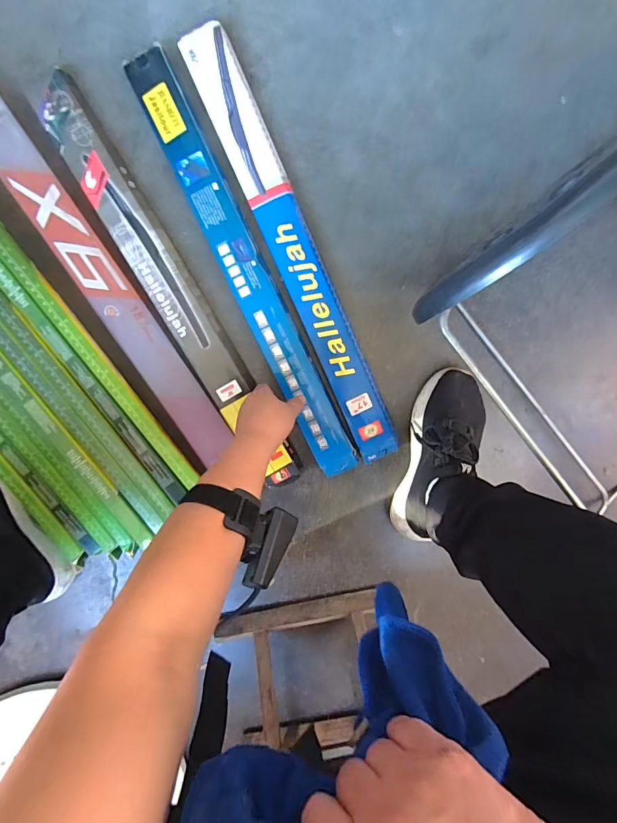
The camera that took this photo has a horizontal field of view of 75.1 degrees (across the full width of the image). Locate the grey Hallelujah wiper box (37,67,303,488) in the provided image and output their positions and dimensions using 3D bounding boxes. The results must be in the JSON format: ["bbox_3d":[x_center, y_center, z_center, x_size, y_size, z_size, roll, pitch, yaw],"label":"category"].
[{"bbox_3d":[-0.171,-0.144,0.525,0.053,0.019,0.557,-29,100,1],"label":"grey Hallelujah wiper box"}]

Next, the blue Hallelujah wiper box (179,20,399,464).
[{"bbox_3d":[-0.011,-0.193,0.532,0.055,0.034,0.564,-24,98,0],"label":"blue Hallelujah wiper box"}]

